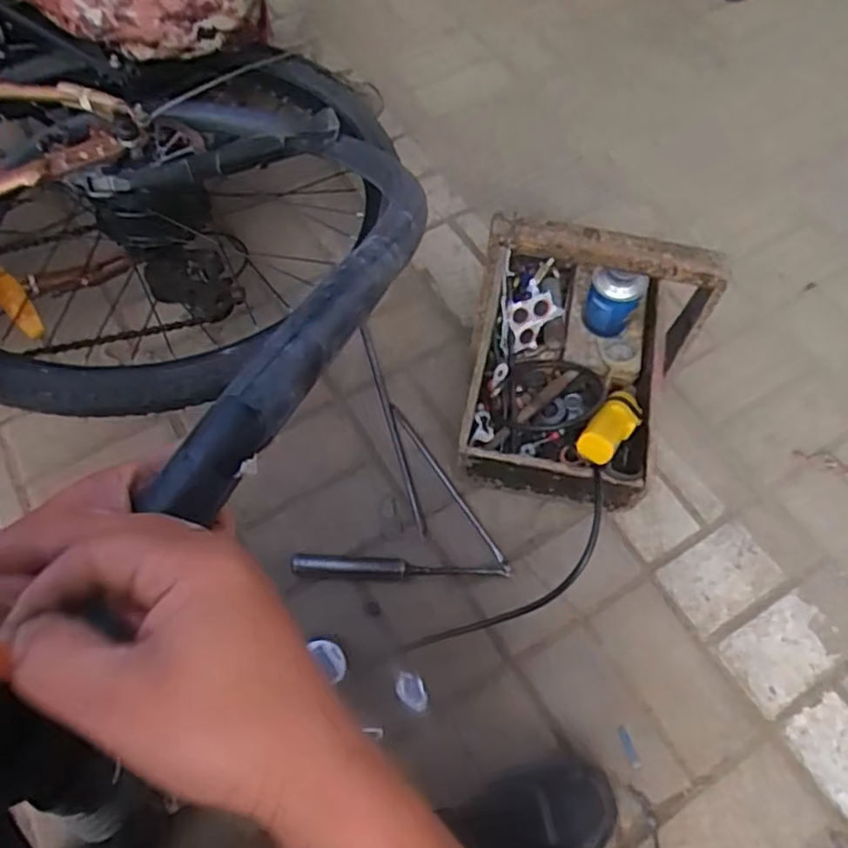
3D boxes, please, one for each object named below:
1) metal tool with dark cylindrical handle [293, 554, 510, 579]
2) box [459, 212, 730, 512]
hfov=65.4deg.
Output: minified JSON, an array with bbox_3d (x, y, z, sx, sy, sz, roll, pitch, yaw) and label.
[{"bbox_3d":[-0.028,0.175,0.788,0.256,0.025,0.022,2,63,3],"label":"metal tool with dark cylindrical handle"},{"bbox_3d":[0.184,-0.103,0.790,0.241,0.293,0.329,13,64,8],"label":"box"}]

